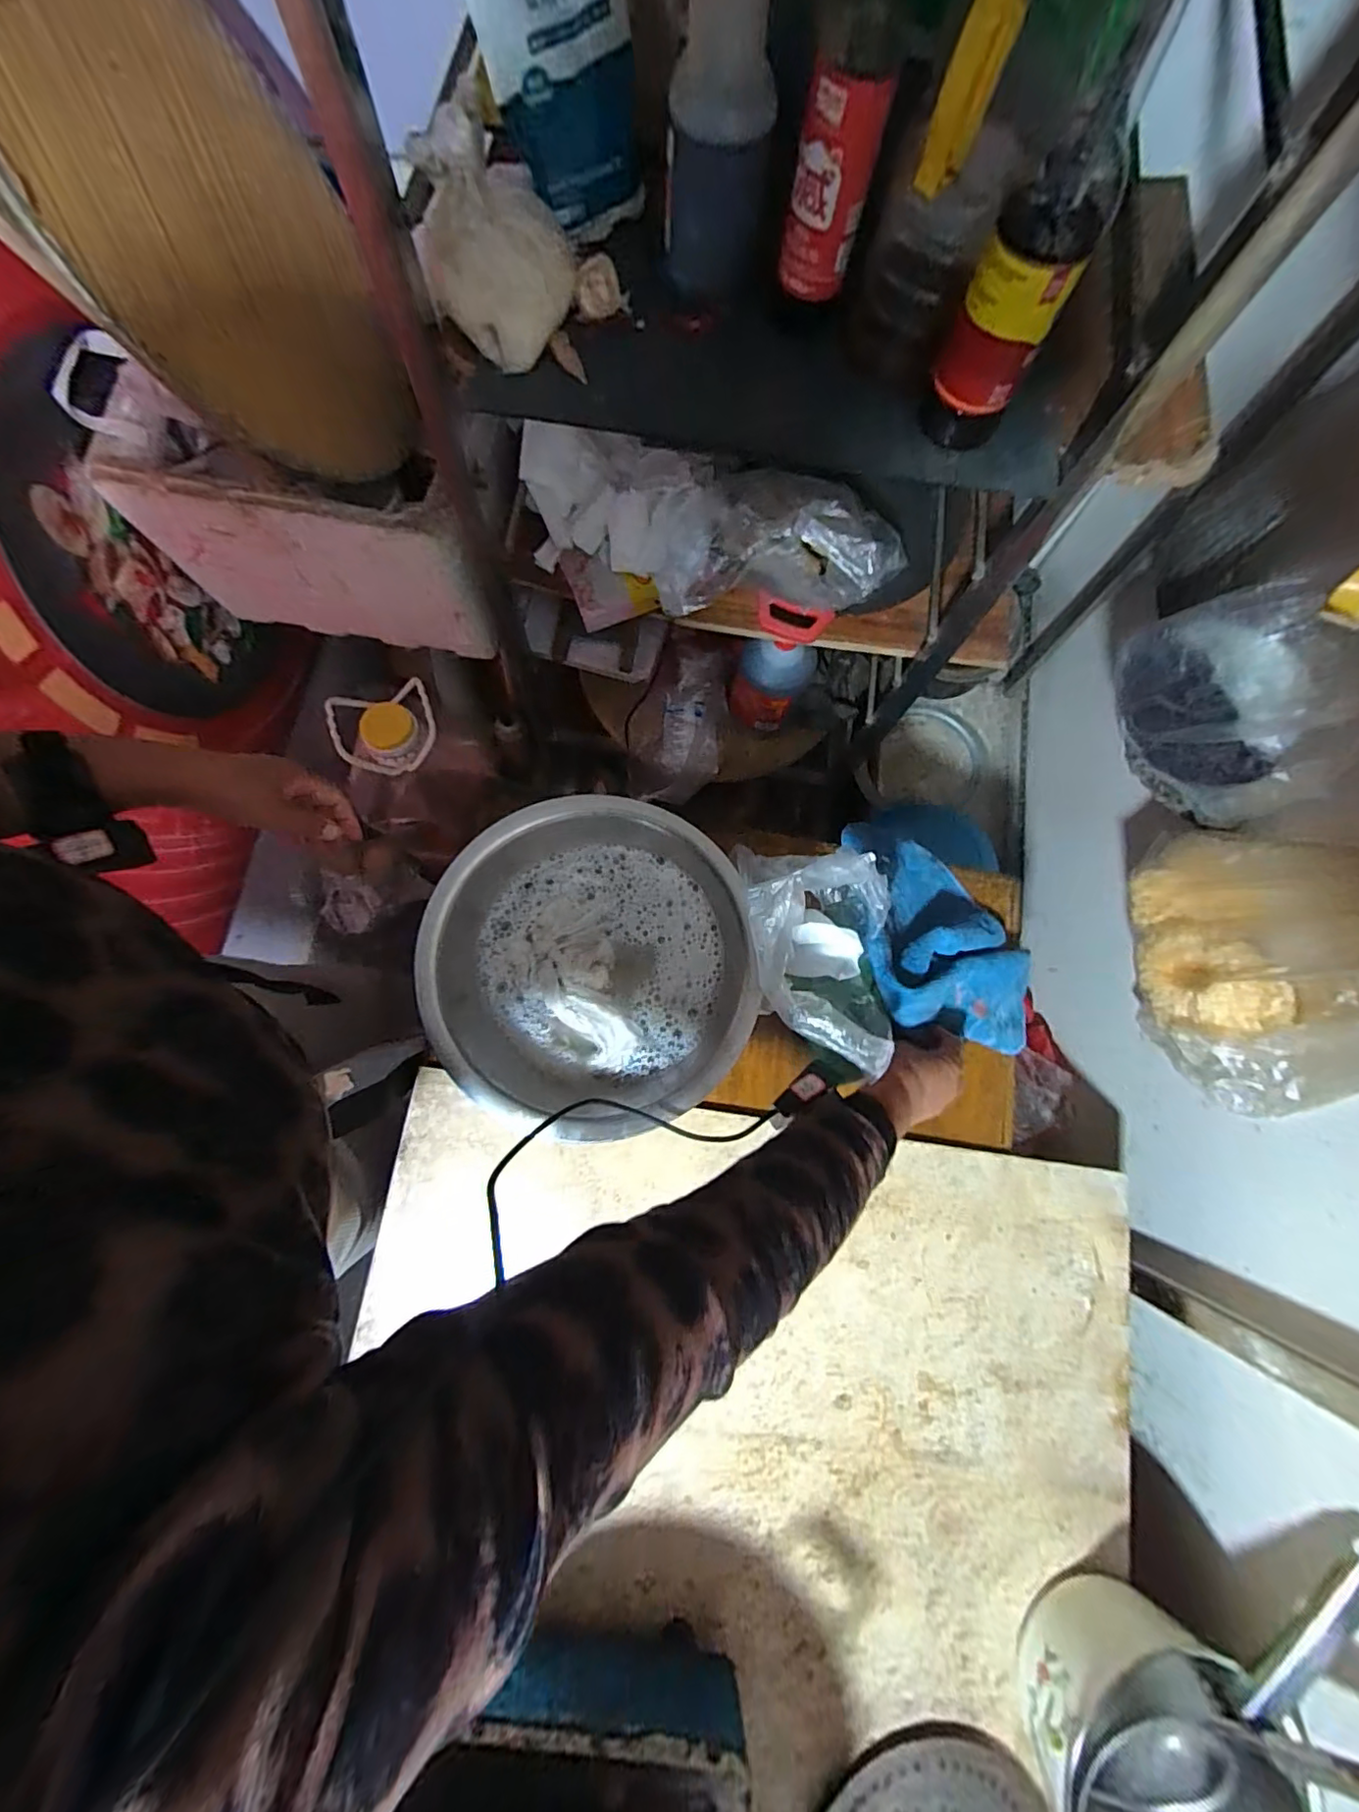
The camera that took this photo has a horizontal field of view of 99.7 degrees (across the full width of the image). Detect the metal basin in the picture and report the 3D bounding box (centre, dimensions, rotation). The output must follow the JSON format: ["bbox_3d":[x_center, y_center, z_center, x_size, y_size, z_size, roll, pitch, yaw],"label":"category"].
[{"bbox_3d":[-0.091,0.060,0.585,0.308,0.100,0.311,0,79,-1],"label":"metal basin"}]

